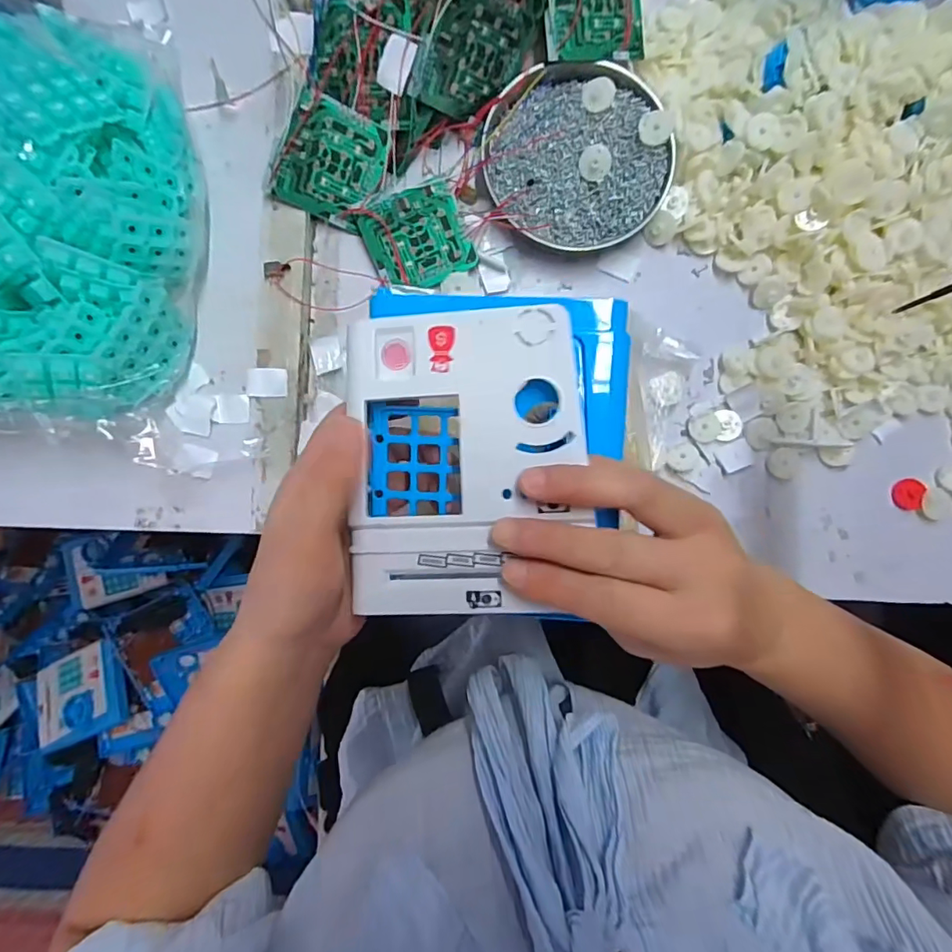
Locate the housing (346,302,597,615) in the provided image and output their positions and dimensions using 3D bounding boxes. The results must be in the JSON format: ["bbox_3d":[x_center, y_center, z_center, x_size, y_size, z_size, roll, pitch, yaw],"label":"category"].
[{"bbox_3d":[-0.005,-0.007,0.237,0.107,0.019,0.140,-3,89,-1],"label":"housing"}]

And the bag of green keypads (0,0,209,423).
[{"bbox_3d":[-0.308,-0.181,0.322,0.233,0.085,0.283,3,89,-1],"label":"bag of green keypads"}]

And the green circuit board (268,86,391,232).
[{"bbox_3d":[-0.102,-0.222,0.359,0.067,0.006,0.073,21,110,-17],"label":"green circuit board"}]

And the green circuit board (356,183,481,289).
[{"bbox_3d":[-0.043,-0.173,0.370,0.070,0.010,0.062,-22,90,-1],"label":"green circuit board"}]

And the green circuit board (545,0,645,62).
[{"bbox_3d":[0.082,-0.330,0.354,0.075,0.005,0.065,-15,104,-12],"label":"green circuit board"}]

